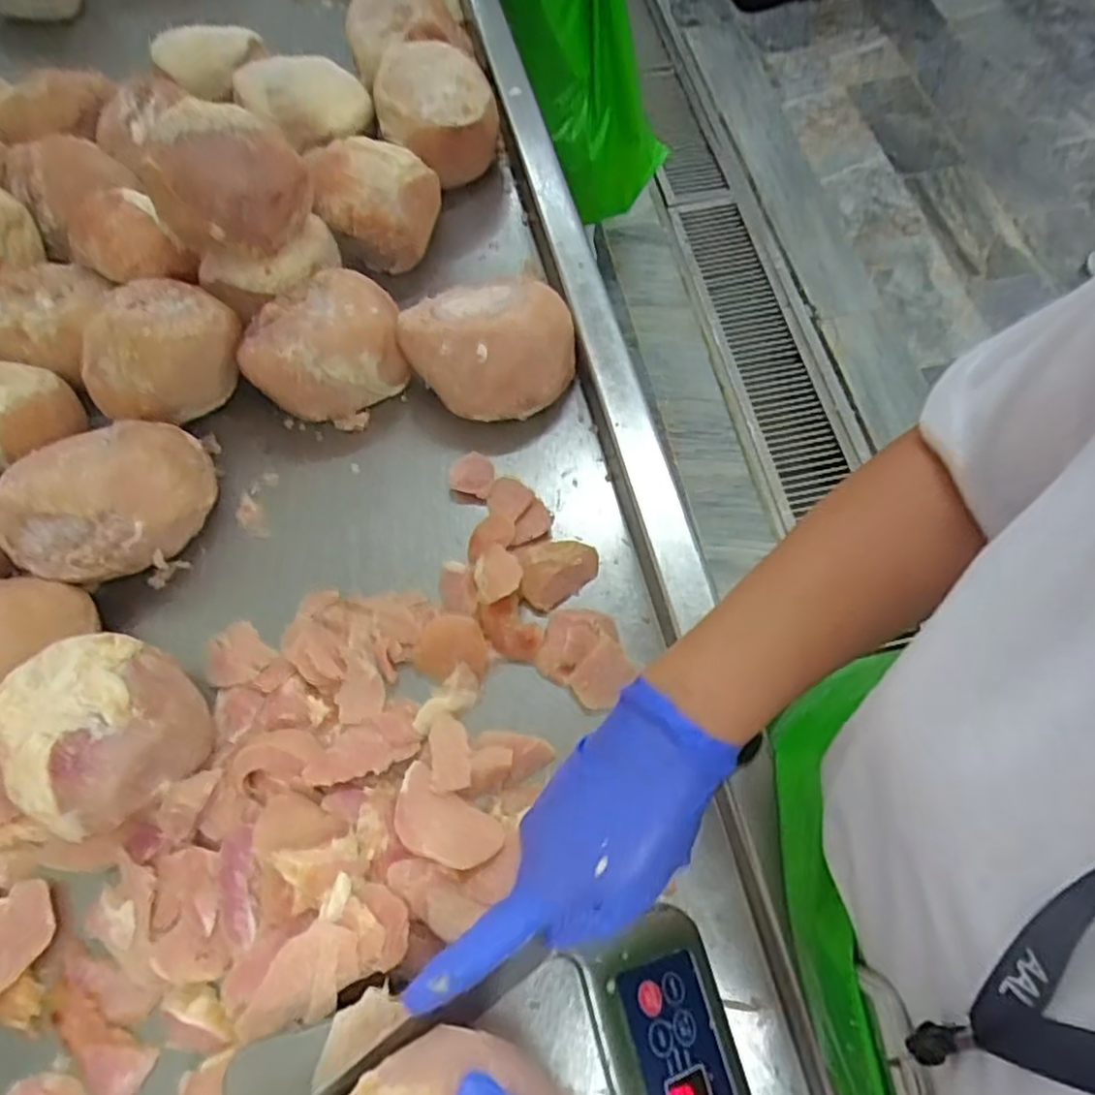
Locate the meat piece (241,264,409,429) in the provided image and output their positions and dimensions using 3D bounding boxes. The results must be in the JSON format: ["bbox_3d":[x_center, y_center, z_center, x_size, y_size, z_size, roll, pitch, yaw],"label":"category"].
[{"bbox_3d":[-0.193,-0.171,0.639,0.138,0.093,0.101,-32,67,-12],"label":"meat piece"}]

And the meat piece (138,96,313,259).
[{"bbox_3d":[-0.260,-0.298,0.597,0.118,0.108,0.099,-23,66,-8],"label":"meat piece"}]

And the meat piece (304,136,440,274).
[{"bbox_3d":[-0.171,-0.339,0.706,0.110,0.085,0.087,7,65,6],"label":"meat piece"}]

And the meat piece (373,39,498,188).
[{"bbox_3d":[-0.115,-0.458,0.756,0.121,0.076,0.129,-9,65,-2],"label":"meat piece"}]

